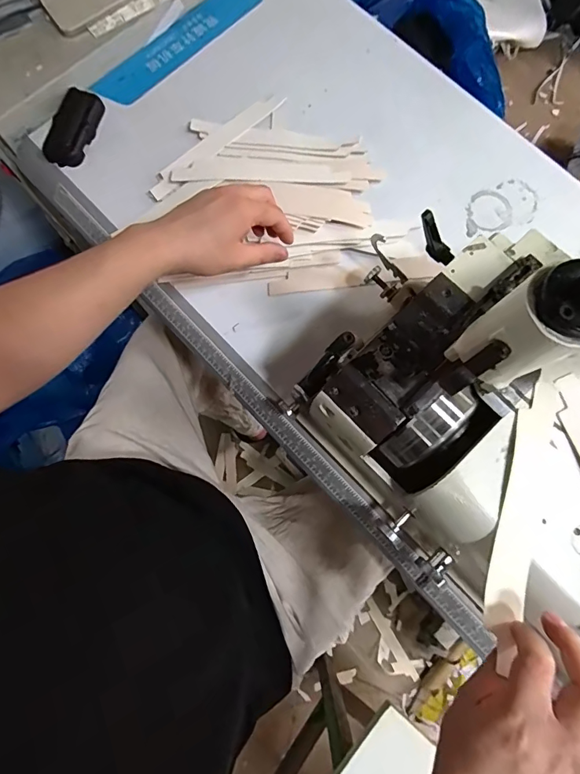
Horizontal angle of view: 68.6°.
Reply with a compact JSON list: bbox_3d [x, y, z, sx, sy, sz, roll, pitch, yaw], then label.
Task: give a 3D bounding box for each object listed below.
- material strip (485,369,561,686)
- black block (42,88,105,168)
[{"bbox_3d":[0.191,0.089,0.347,0.029,0.009,0.197,14,80,7],"label":"material strip"},{"bbox_3d":[-0.297,-0.352,0.582,0.053,0.030,0.098,23,79,5],"label":"black block"}]

